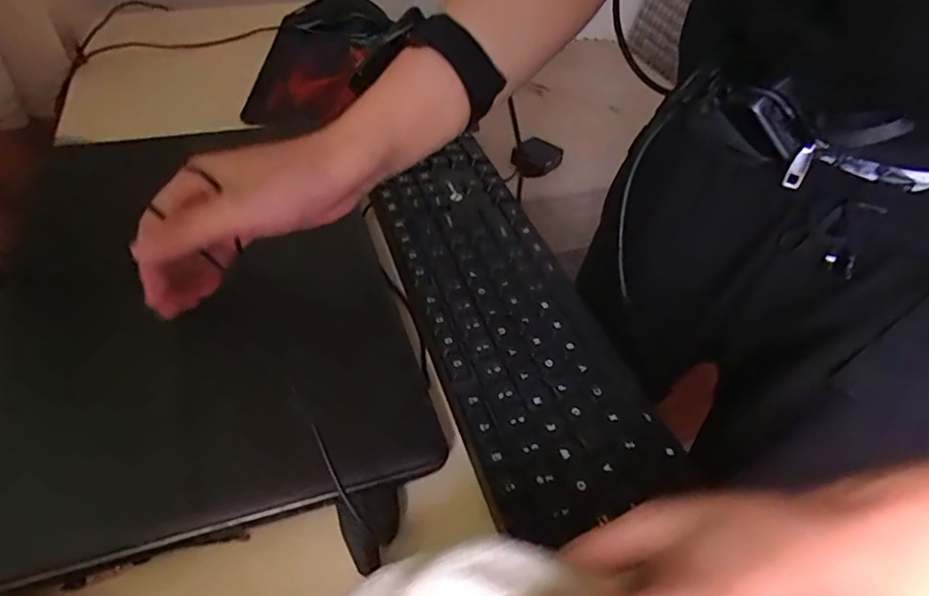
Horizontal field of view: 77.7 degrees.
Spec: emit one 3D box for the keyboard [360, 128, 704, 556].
[{"bbox_3d":[0.018,-0.005,0.408,0.115,0.012,0.340,-13,47,-15],"label":"keyboard"}]

